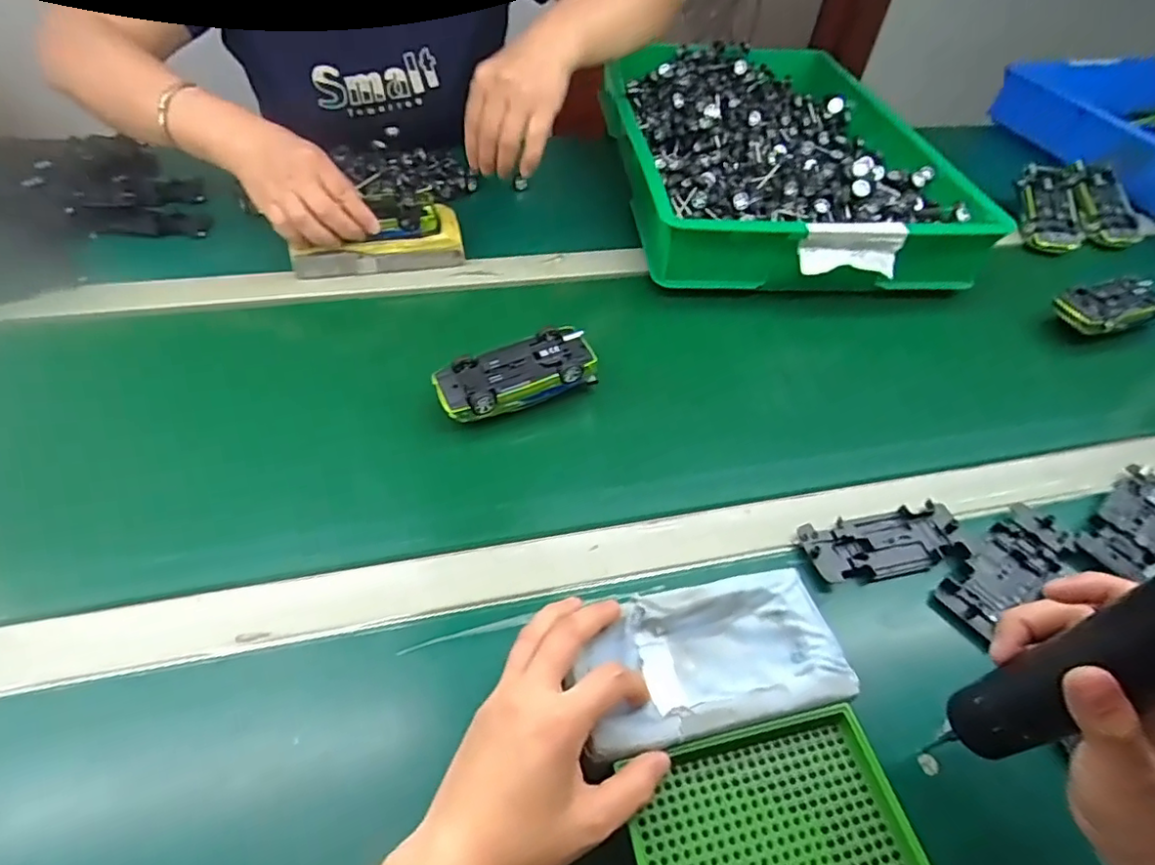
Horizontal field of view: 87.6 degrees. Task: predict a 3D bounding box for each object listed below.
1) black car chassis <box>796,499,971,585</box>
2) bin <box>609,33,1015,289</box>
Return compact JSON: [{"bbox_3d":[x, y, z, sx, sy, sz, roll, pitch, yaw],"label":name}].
[{"bbox_3d":[0.220,0.080,0.430,0.120,0.018,0.048,-7,50,-12],"label":"black car chassis"},{"bbox_3d":[0.244,-0.380,0.786,0.380,0.070,0.563,-1,49,-6],"label":"bin"}]

